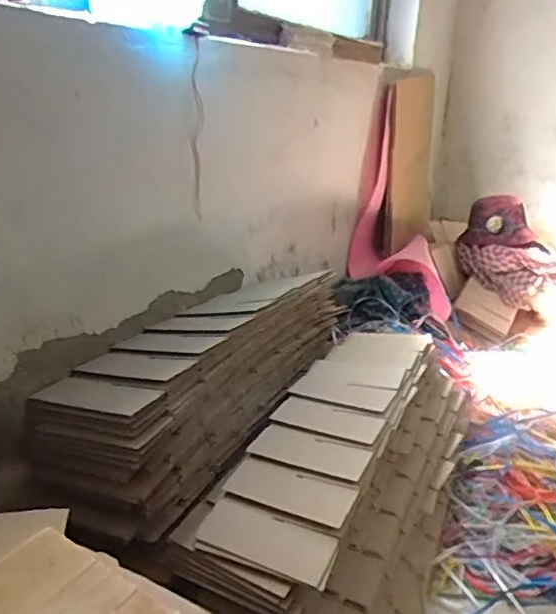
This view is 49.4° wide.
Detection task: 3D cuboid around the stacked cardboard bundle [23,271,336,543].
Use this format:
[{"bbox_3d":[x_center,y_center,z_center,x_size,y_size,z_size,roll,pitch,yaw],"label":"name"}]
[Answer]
[{"bbox_3d":[-0.106,0.113,1.062,0.194,0.229,0.705,12,23,23],"label":"stacked cardboard bundle"}]

